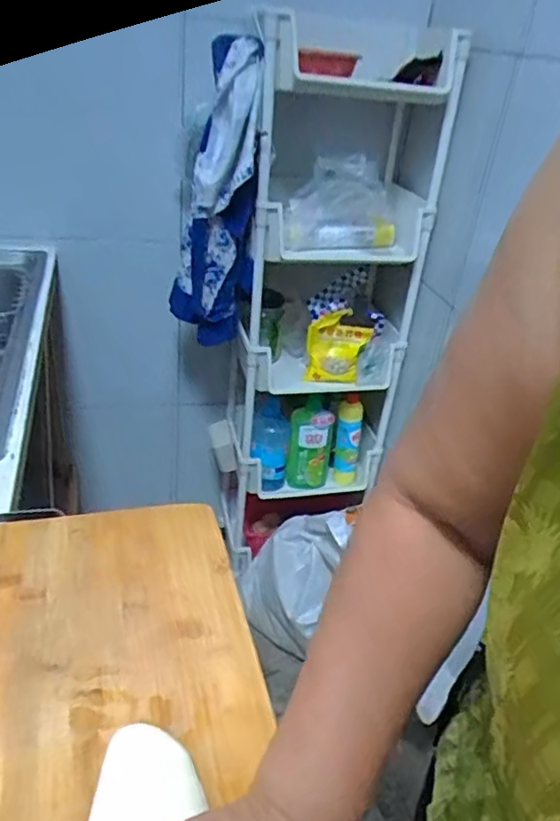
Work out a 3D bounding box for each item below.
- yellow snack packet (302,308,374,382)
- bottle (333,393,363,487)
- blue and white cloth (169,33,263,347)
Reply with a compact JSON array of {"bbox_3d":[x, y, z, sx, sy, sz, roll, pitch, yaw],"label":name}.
[{"bbox_3d":[0.122,-0.139,1.287,0.128,0.151,0.050,4,16,-2],"label":"yellow snack packet"},{"bbox_3d":[0.158,0.072,1.394,0.061,0.233,0.057,10,33,5],"label":"bottle"},{"bbox_3d":[-0.116,-0.351,1.056,0.143,0.491,0.089,1,33,-7],"label":"blue and white cloth"}]

